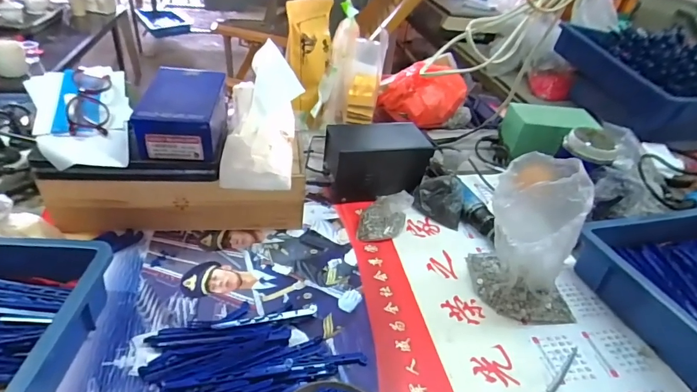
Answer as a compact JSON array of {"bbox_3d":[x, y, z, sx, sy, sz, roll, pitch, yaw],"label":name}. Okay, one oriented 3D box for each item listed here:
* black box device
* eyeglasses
[{"bbox_3d":[0.043,-0.060,0.718,0.159,0.108,0.105,-2,35,-12],"label":"black box device"},{"bbox_3d":[-0.325,-0.120,0.525,0.045,0.037,0.122,-7,39,-19],"label":"eyeglasses"}]

